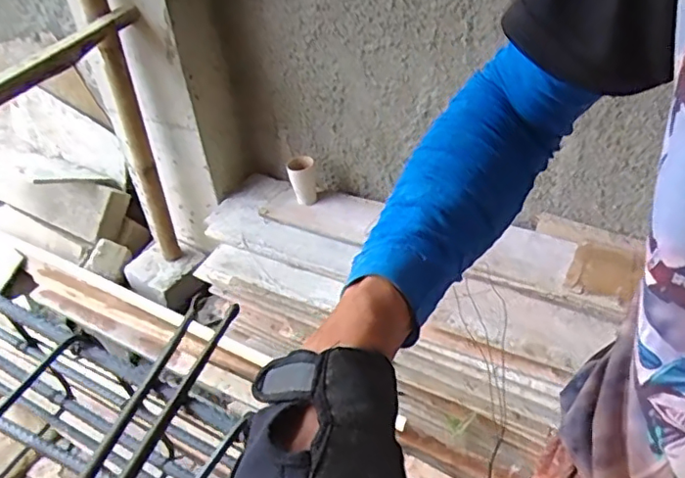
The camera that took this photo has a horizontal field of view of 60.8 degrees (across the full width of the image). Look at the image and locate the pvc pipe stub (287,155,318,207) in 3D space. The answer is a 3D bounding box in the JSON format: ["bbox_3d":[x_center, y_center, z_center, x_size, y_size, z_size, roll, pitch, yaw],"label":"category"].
[{"bbox_3d":[-0.112,-0.163,1.652,0.076,0.122,0.089,-10,42,-4],"label":"pvc pipe stub"}]

